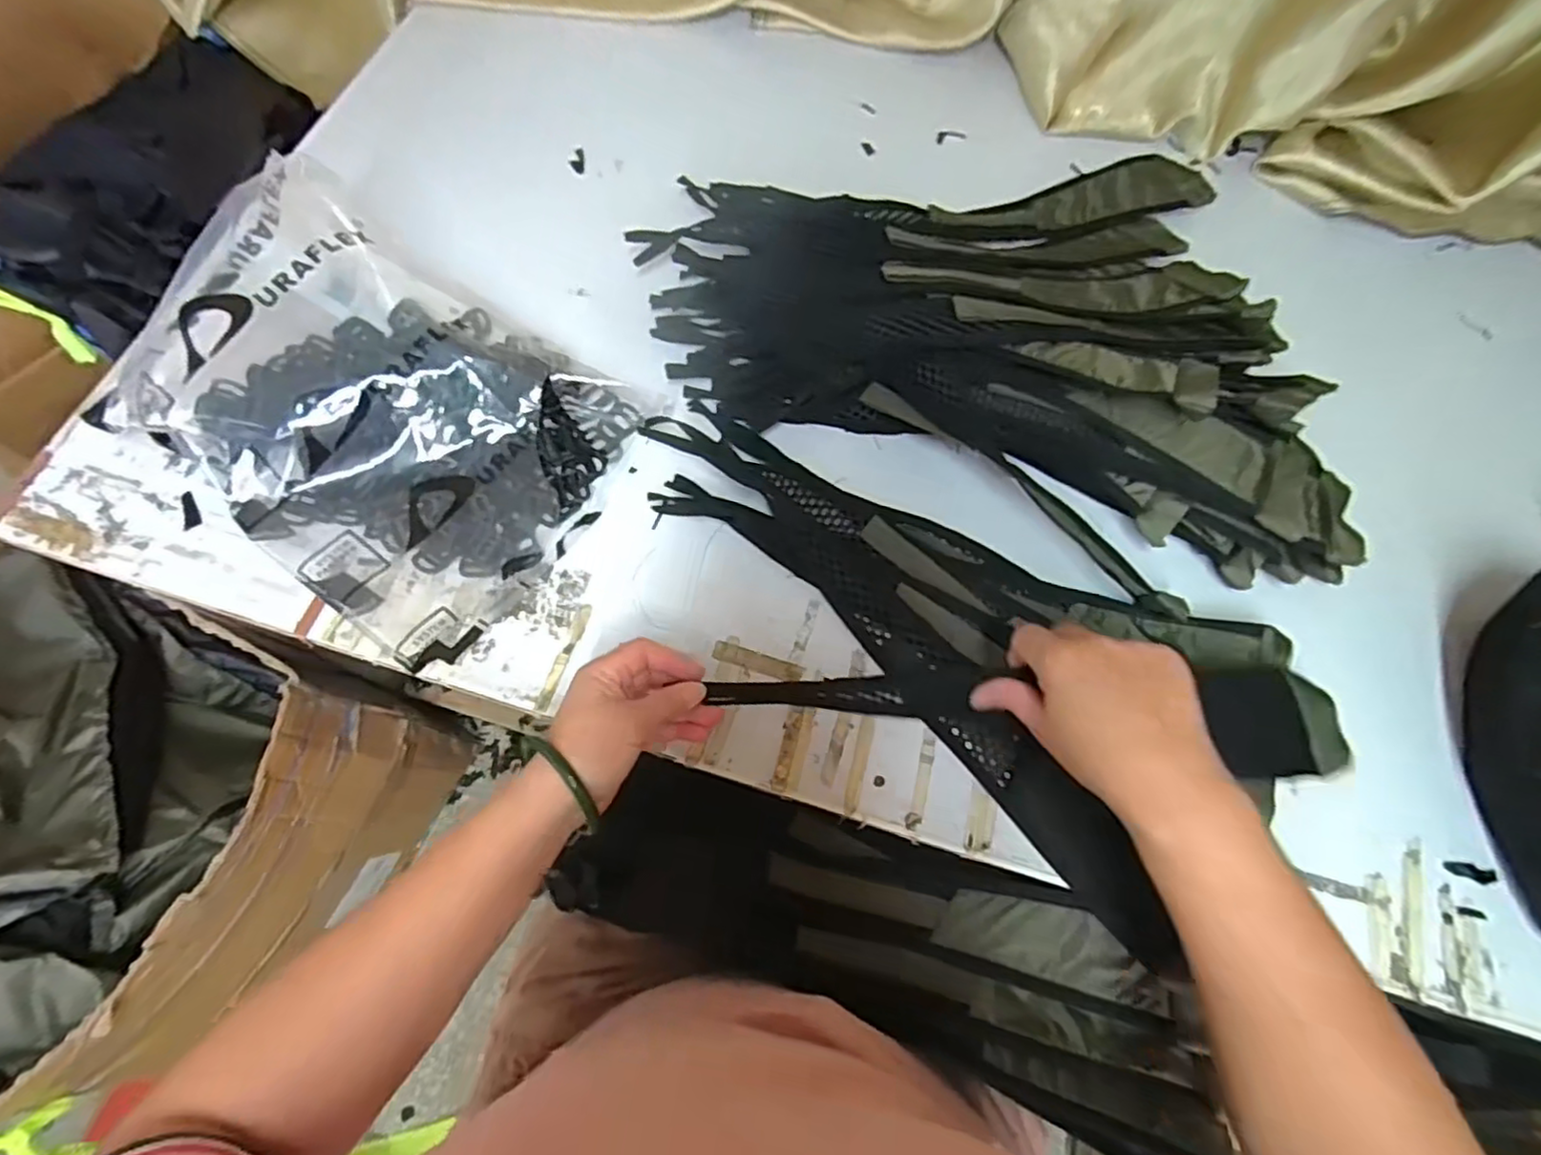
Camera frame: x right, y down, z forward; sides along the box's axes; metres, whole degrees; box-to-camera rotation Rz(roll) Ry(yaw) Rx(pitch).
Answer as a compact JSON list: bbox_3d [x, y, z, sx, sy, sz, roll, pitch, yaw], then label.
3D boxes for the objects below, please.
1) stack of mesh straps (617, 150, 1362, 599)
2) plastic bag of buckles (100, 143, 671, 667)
[{"bbox_3d":[0.191,-0.259,0.585,0.567,0.096,0.398,14,69,3],"label":"stack of mesh straps"},{"bbox_3d":[-0.281,-0.131,0.504,0.313,0.112,0.269,34,71,10],"label":"plastic bag of buckles"}]

